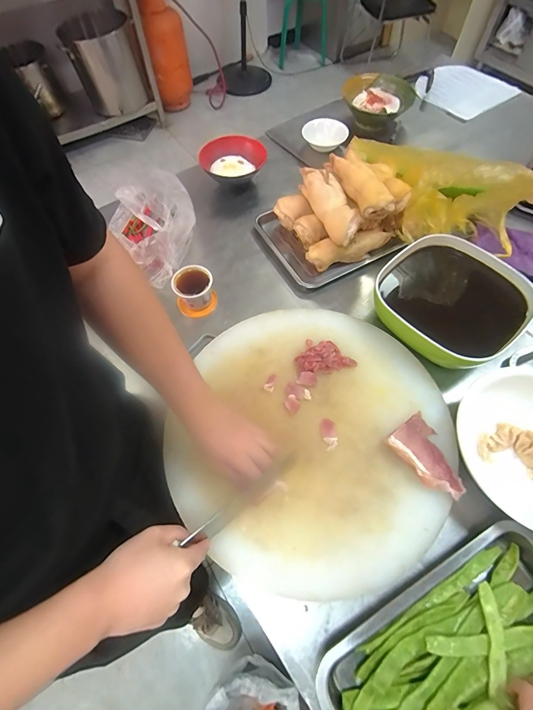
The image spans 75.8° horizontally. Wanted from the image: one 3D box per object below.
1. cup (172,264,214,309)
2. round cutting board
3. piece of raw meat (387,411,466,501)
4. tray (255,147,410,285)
[{"bbox_3d":[-0.146,-0.129,0.701,0.077,0.078,0.071,0,62,0],"label":"cup"},{"bbox_3d":[0.070,0.119,0.555,0.416,0.030,0.455,0,62,0],"label":"round cutting board"},{"bbox_3d":[0.250,0.154,0.518,0.077,0.023,0.121,-33,67,-16],"label":"piece of raw meat"},{"bbox_3d":[0.145,-0.321,0.749,0.285,0.160,0.242,-27,64,-12],"label":"tray"}]

